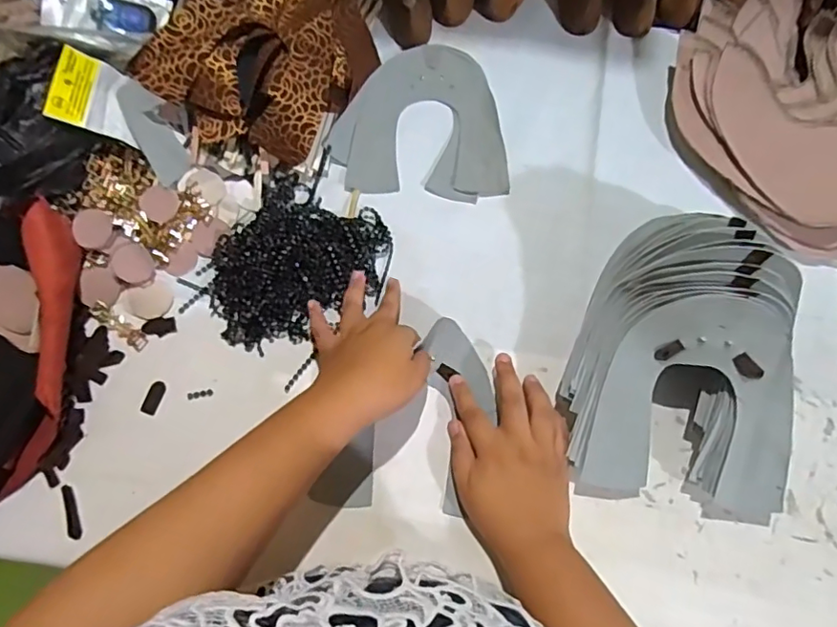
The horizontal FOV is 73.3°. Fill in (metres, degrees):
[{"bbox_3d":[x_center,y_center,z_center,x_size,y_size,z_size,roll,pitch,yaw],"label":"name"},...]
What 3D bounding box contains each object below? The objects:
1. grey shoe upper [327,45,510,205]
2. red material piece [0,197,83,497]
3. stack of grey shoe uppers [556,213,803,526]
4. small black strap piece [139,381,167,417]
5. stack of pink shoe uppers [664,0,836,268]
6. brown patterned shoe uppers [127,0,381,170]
[{"bbox_3d":[0.004,-0.191,0.548,0.164,0.012,0.163,5,72,3],"label":"grey shoe upper"},{"bbox_3d":[-0.307,0.030,0.458,0.055,0.059,0.237,4,72,2],"label":"red material piece"},{"bbox_3d":[0.193,0.041,0.415,0.151,0.117,0.205,-2,72,0],"label":"stack of grey shoe uppers"},{"bbox_3d":[-0.224,0.071,0.475,0.013,0.004,0.028,17,73,6],"label":"small black strap piece"},{"bbox_3d":[0.347,-0.184,0.511,0.223,0.063,0.253,13,73,5],"label":"stack of pink shoe uppers"},{"bbox_3d":[-0.133,-0.265,0.535,0.169,0.089,0.239,17,73,6],"label":"brown patterned shoe uppers"}]

